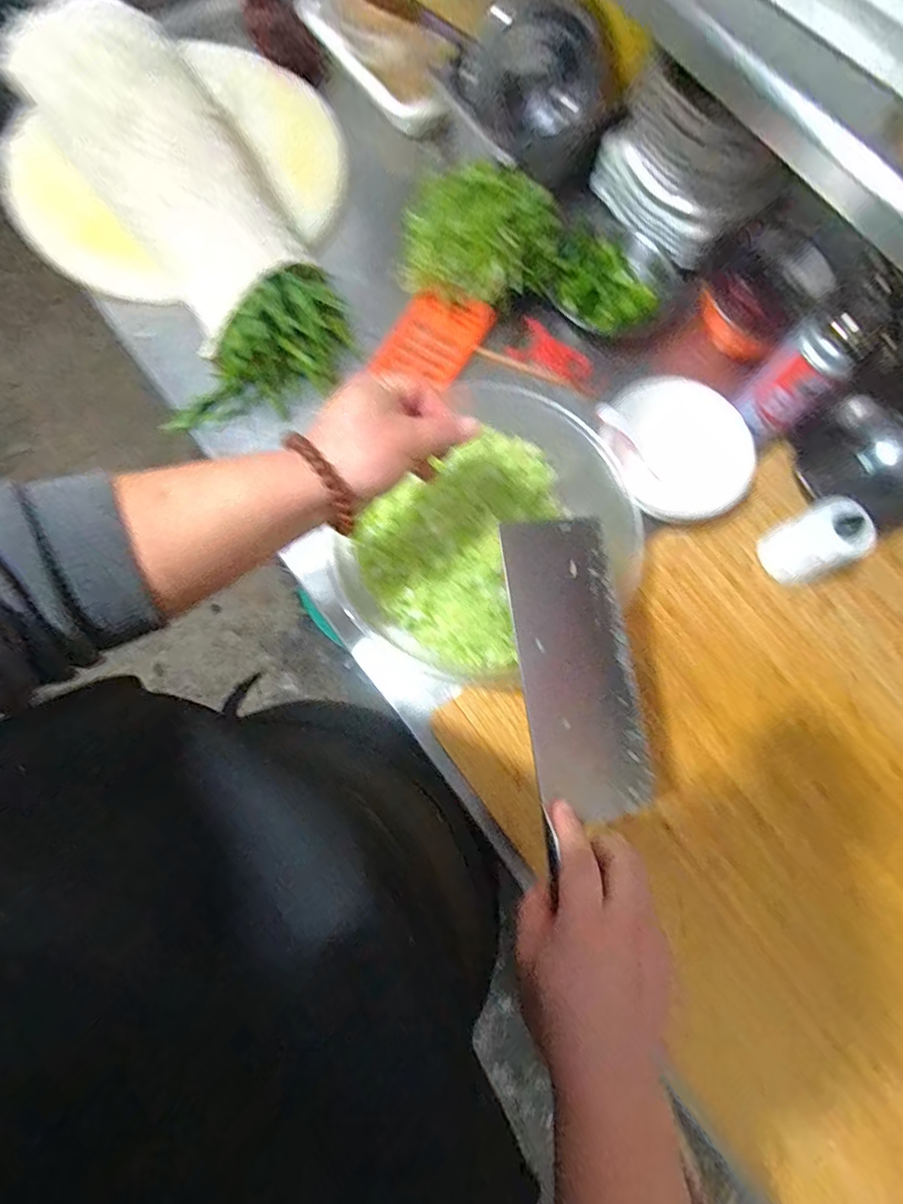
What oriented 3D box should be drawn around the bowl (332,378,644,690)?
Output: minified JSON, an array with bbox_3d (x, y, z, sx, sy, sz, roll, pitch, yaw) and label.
[{"bbox_3d":[0.049,-0.072,0.549,0.263,0.105,0.316,31,77,4],"label":"bowl"}]

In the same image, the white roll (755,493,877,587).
[{"bbox_3d":[0.374,-0.057,0.556,0.056,0.103,0.070,-33,81,-10],"label":"white roll"}]

